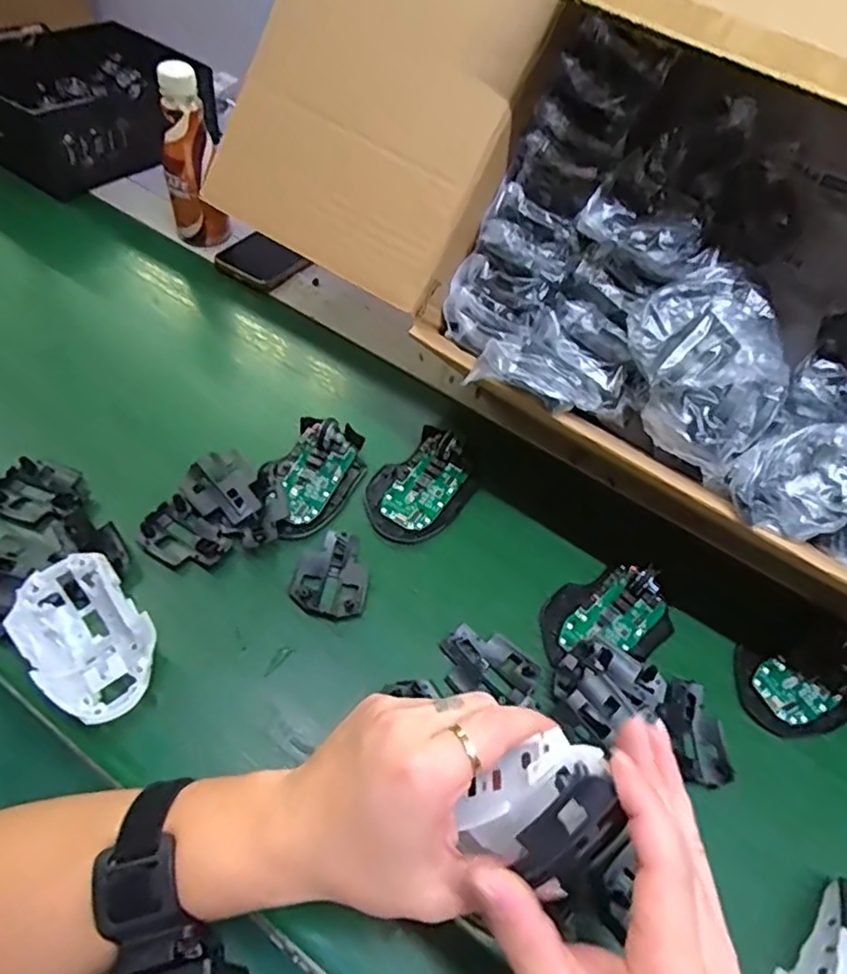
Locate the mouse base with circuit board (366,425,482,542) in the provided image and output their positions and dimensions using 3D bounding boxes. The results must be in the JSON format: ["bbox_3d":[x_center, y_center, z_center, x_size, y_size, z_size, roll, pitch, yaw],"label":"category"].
[{"bbox_3d":[-0.002,-0.003,0.505,0.072,0.028,0.102,37,56,22],"label":"mouse base with circuit board"}]

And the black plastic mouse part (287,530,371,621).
[{"bbox_3d":[-0.066,0.063,0.454,0.053,0.009,0.063,12,51,4],"label":"black plastic mouse part"}]

